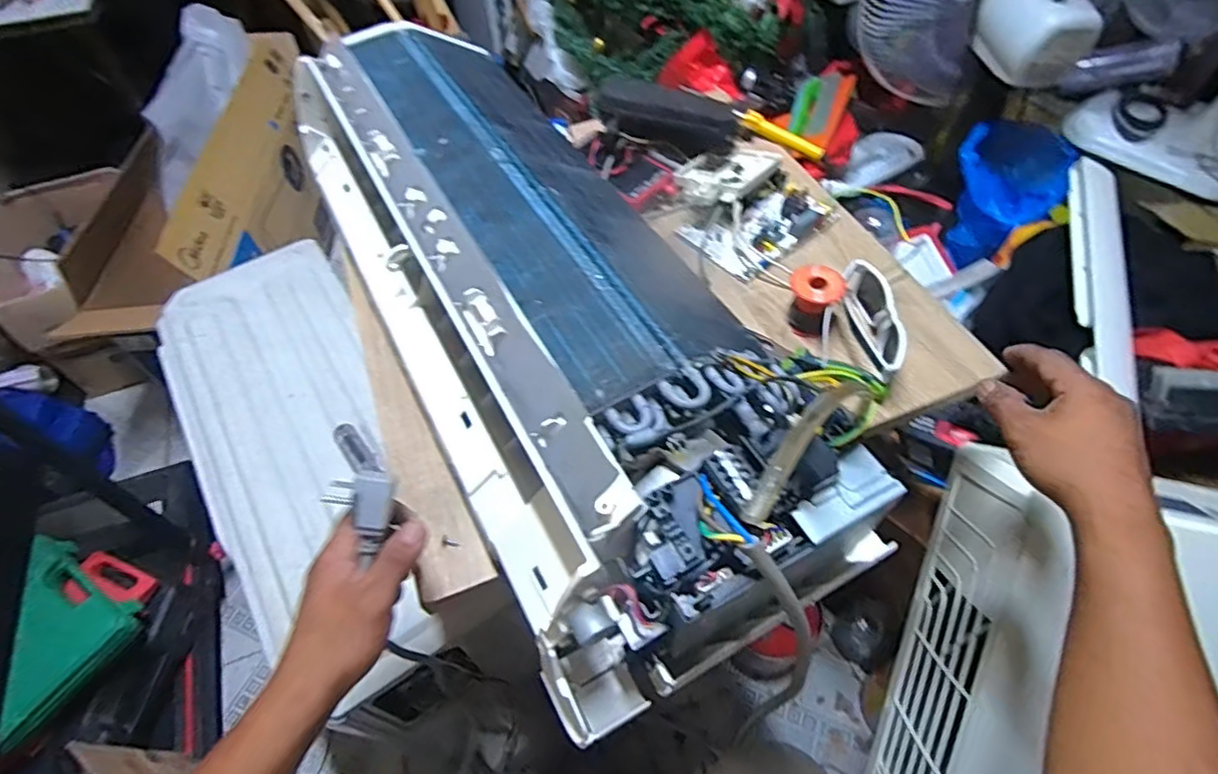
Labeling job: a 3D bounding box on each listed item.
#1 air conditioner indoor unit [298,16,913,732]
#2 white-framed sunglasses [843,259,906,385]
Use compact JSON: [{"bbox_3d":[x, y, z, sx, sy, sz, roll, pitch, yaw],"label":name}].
[{"bbox_3d":[-0.094,-0.101,0.593,0.264,0.164,0.751,-27,58,-17],"label":"air conditioner indoor unit"},{"bbox_3d":[0.263,-0.061,0.622,0.047,0.050,0.146,2,54,3],"label":"white-framed sunglasses"}]

